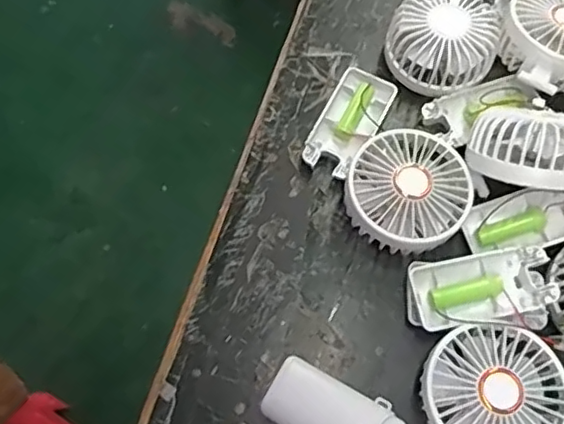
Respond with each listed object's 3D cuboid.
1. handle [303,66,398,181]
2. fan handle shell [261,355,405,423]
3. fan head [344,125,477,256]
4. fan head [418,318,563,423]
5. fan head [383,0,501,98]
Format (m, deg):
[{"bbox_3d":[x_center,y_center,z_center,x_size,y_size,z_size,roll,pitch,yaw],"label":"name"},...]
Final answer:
[{"bbox_3d":[0.053,-0.069,0.468,0.045,0.022,0.094,26,71,10],"label":"handle"},{"bbox_3d":[0.035,0.134,0.388,0.090,0.019,0.048,33,72,12],"label":"fan handle shell"},{"bbox_3d":[0.089,-0.015,0.425,0.082,0.032,0.082,0,68,0],"label":"fan head"},{"bbox_3d":[0.128,0.113,0.370,0.088,0.032,0.083,-16,69,-6],"label":"fan head"},{"bbox_3d":[0.127,-0.136,0.480,0.083,0.052,0.086,0,68,0],"label":"fan head"}]

